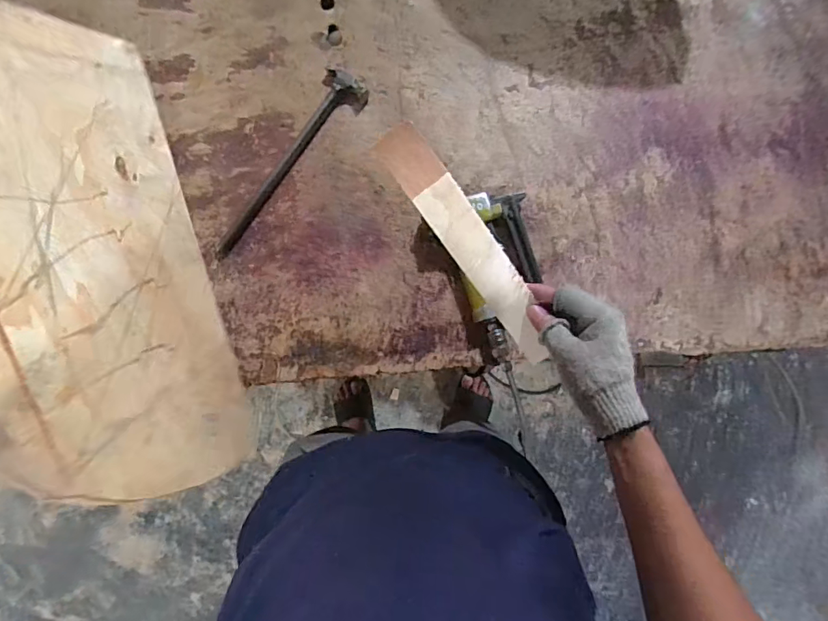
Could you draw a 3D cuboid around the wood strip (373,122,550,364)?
[{"bbox_3d":[0.057,-0.058,0.446,0.041,0.010,0.249,-37,106,5],"label":"wood strip"}]

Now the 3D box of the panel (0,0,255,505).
[{"bbox_3d":[-0.292,-0.015,0.451,0.029,0.287,0.477,-6,109,12],"label":"panel"}]

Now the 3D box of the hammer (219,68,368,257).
[{"bbox_3d":[-0.168,-0.207,0.674,0.070,0.036,0.296,33,88,4],"label":"hammer"}]

